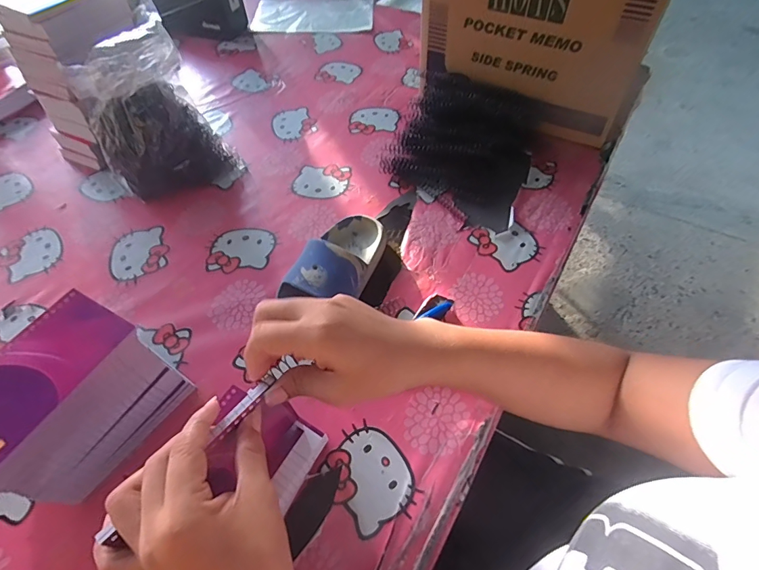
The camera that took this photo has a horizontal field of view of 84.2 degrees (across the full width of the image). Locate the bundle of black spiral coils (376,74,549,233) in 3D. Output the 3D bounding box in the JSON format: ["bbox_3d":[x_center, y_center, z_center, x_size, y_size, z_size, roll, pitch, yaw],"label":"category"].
[{"bbox_3d":[0.113,-0.200,0.590,0.193,0.073,0.213,20,58,15],"label":"bundle of black spiral coils"}]

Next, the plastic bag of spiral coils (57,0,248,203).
[{"bbox_3d":[-0.291,-0.220,0.546,0.156,0.188,0.117,-29,59,-18],"label":"plastic bag of spiral coils"}]

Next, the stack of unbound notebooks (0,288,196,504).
[{"bbox_3d":[-0.257,0.100,0.362,0.086,0.117,0.131,27,60,19],"label":"stack of unbound notebooks"}]

